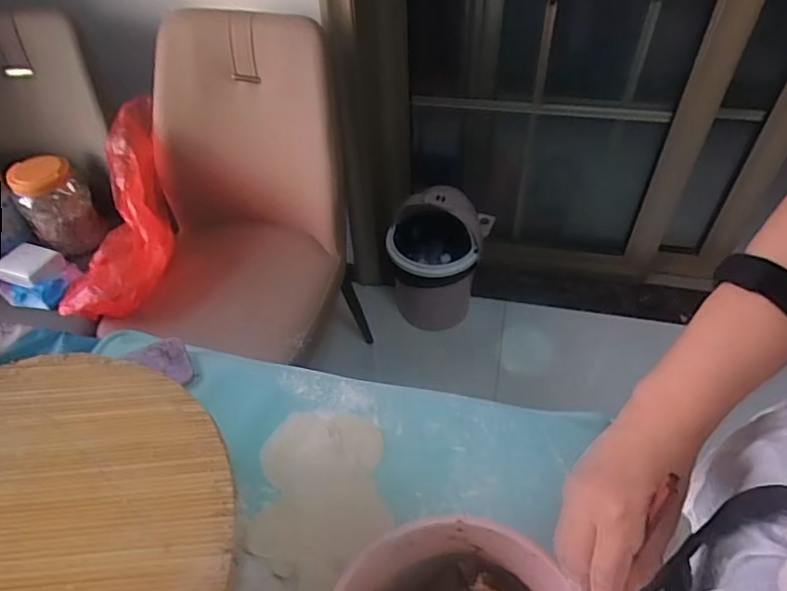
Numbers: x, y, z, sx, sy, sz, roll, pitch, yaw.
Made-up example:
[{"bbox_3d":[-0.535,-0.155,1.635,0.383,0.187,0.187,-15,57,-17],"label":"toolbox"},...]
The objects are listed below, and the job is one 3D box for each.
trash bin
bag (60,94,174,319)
[{"bbox_3d":[0.137,-0.109,1.617,0.285,0.446,0.261,-5,48,-1],"label":"trash bin"},{"bbox_3d":[-0.593,-0.198,1.224,0.197,0.123,0.516,-3,71,1],"label":"bag"}]

